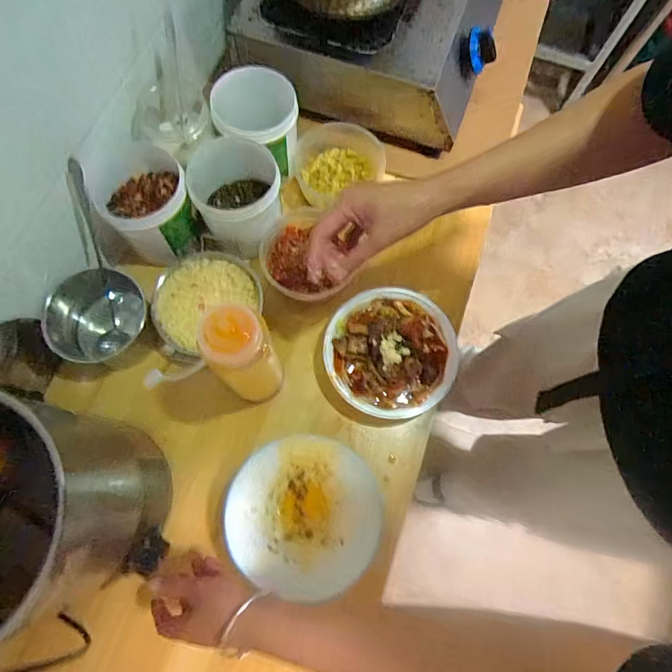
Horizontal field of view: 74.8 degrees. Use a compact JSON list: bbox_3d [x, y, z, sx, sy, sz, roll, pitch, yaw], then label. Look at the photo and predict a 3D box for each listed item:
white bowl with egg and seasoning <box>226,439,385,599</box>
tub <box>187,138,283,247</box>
[{"bbox_3d":[-0.037,0.206,0.517,0.171,0.048,0.162,1,73,-2],"label":"white bowl with egg and seasoning"},{"bbox_3d":[-0.131,-0.190,0.588,0.107,0.093,0.124,-15,74,-6],"label":"tub"}]

